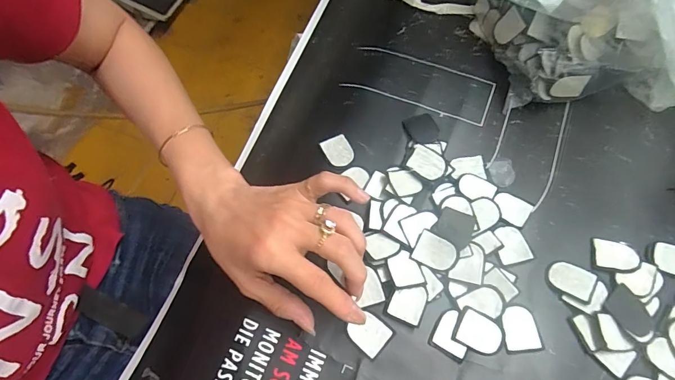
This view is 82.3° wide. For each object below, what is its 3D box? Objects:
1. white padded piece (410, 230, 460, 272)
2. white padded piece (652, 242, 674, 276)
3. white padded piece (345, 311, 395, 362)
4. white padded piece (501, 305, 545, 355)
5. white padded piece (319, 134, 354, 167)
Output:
[{"bbox_3d":[0.077,0.049,0.300,0.033,0.004,0.025,24,93,15],"label":"white padded piece"},{"bbox_3d":[0.259,0.053,0.297,0.030,0.004,0.024,16,68,8],"label":"white padded piece"},{"bbox_3d":[0.024,0.106,0.285,0.030,0.004,0.026,40,73,17],"label":"white padded piece"},{"bbox_3d":[0.134,0.101,0.282,0.027,0.004,0.032,-4,66,0],"label":"white padded piece"},{"bbox_3d":[0.001,-0.035,0.350,0.023,0.005,0.030,-29,69,-11],"label":"white padded piece"}]

